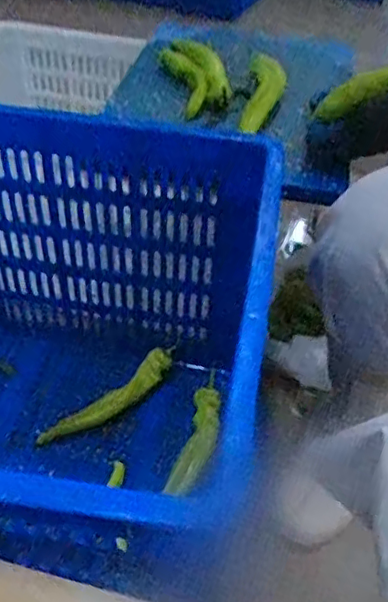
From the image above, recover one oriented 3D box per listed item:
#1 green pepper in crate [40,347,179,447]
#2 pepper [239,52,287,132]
[{"bbox_3d":[-0.108,0.140,0.846,0.197,0.050,0.045,-32,54,-30],"label":"green pepper in crate"},{"bbox_3d":[0.103,-0.312,0.945,0.034,0.144,0.055,-17,70,-18],"label":"pepper"}]

